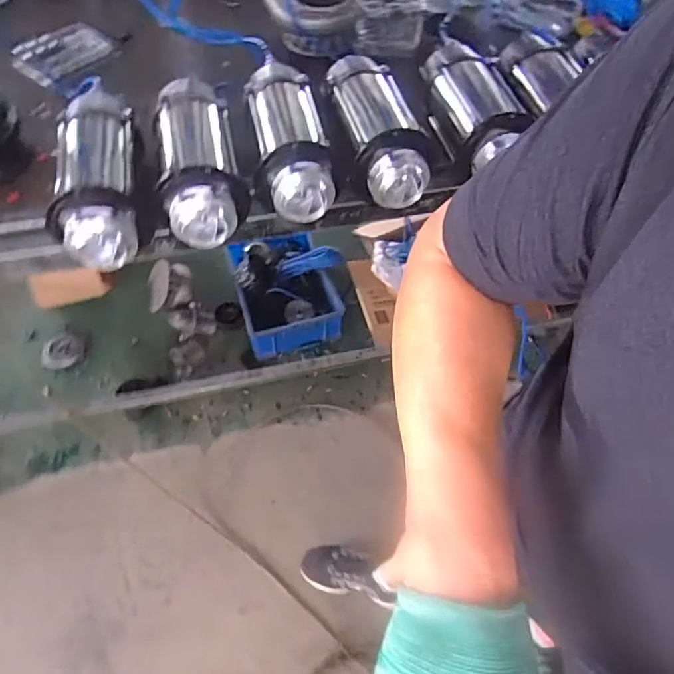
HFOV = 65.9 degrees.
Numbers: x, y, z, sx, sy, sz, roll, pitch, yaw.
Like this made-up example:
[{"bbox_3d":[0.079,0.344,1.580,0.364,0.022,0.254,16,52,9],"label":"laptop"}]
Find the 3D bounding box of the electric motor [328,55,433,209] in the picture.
[{"bbox_3d":[0.070,-0.345,0.868,0.098,0.098,0.267,-12,58,-9],"label":"electric motor"}]

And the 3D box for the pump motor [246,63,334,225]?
[{"bbox_3d":[-0.080,-0.334,0.853,0.103,0.097,0.295,-8,58,-6],"label":"pump motor"}]

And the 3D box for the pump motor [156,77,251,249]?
[{"bbox_3d":[-0.216,-0.283,0.830,0.110,0.100,0.289,-8,58,-6],"label":"pump motor"}]

